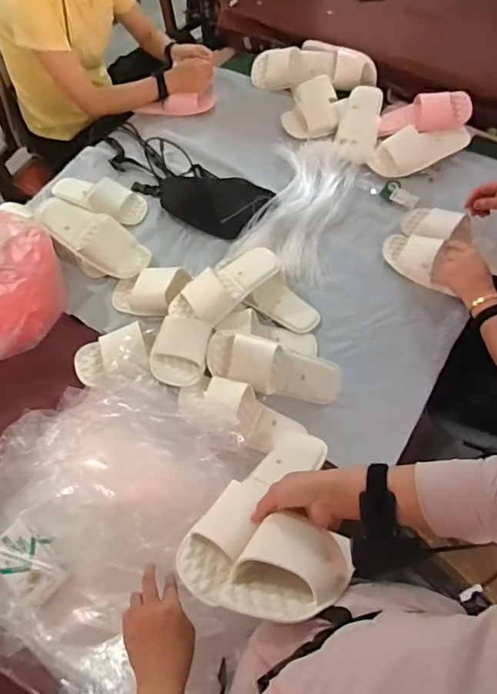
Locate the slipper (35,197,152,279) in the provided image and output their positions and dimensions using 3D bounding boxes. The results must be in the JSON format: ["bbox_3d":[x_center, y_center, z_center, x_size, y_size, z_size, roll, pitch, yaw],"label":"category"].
[{"bbox_3d":[-0.318,-0.234,1.000,0.244,0.058,0.104,32,63,-5],"label":"slipper"}]

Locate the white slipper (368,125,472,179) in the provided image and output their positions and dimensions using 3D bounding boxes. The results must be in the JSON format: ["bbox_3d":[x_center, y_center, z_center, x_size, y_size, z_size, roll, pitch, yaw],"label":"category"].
[{"bbox_3d":[0.404,-0.476,1.137,0.237,0.064,0.088,-24,62,-13],"label":"white slipper"}]

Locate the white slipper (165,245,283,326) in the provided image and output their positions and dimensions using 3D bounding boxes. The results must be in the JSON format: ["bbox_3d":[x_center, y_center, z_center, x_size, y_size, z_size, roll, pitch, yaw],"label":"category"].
[{"bbox_3d":[-0.038,-0.112,0.930,0.226,0.064,0.097,-34,65,-18],"label":"white slipper"}]

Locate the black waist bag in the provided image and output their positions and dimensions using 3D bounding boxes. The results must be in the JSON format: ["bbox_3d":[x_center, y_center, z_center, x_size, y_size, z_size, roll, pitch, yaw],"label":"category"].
[{"bbox_3d":[-0.172,-0.401,1.128,0.467,0.084,0.154,35,65,19],"label":"black waist bag"}]

